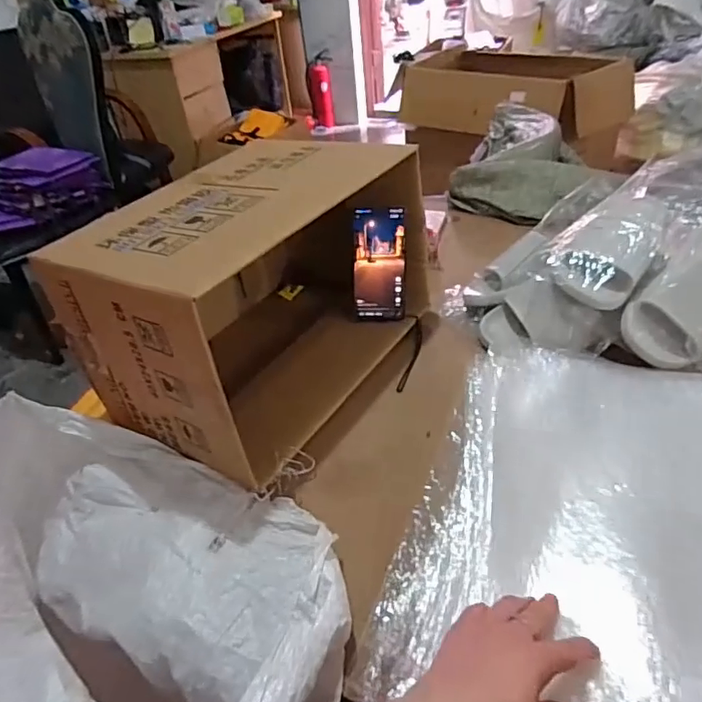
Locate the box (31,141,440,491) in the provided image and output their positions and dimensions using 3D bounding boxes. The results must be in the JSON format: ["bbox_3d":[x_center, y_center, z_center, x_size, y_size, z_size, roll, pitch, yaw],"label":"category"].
[{"bbox_3d":[-0.110,-0.088,0.703,0.287,0.249,0.415,19,45,29],"label":"box"}]

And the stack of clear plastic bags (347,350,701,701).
[{"bbox_3d":[0.250,0.168,0.500,0.359,0.037,0.463,15,47,22],"label":"stack of clear plastic bags"}]

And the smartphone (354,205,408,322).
[{"bbox_3d":[0.041,-0.120,0.762,0.071,0.157,0.007,1,17,2],"label":"smartphone"}]

